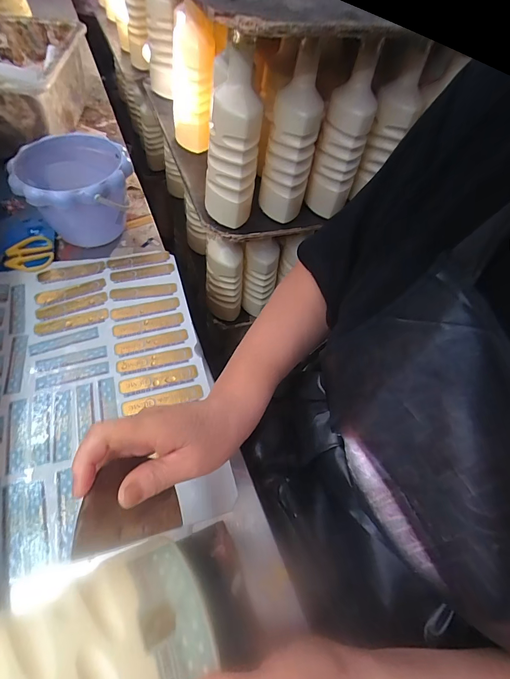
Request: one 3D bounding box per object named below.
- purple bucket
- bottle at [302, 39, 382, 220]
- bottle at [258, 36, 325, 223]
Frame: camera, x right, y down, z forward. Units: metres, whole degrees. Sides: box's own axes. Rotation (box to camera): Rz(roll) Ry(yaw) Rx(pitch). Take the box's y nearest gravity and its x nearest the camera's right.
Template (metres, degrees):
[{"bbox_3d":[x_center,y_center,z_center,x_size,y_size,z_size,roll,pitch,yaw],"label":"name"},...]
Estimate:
[{"bbox_3d":[-0.259,-0.214,0.528,0.153,0.116,0.146,-9,59,-10],"label":"purple bucket"},{"bbox_3d":[0.135,-0.308,0.531,0.068,0.216,0.077,18,55,4],"label":"bottle"},{"bbox_3d":[0.053,-0.289,0.511,0.070,0.212,0.081,14,54,2],"label":"bottle"}]

